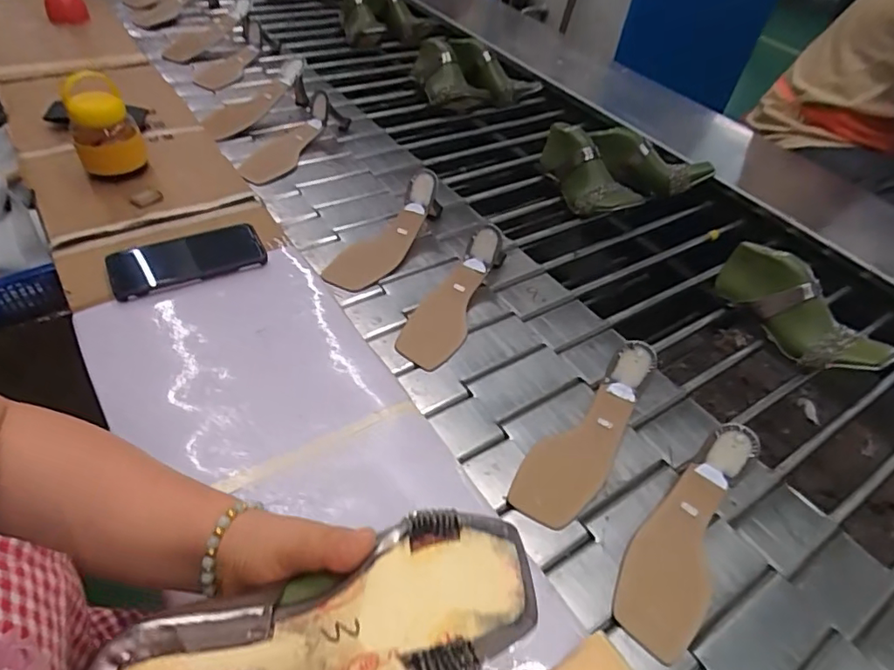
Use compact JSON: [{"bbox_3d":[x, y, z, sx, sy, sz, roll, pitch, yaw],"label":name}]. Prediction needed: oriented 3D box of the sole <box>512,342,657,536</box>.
[{"bbox_3d":[0.145,0.099,0.556,0.069,0.039,0.213,32,69,24],"label":"sole"}]

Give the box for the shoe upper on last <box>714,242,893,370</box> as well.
[{"bbox_3d":[0.453,-0.033,0.704,0.070,0.083,0.220,-19,55,-26],"label":"shoe upper on last"}]

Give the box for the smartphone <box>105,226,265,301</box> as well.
[{"bbox_3d":[-0.302,-0.086,0.636,0.165,0.011,0.076,-18,60,-16],"label":"smartphone"}]

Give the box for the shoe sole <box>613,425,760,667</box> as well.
[{"bbox_3d":[0.221,0.180,0.502,0.071,0.041,0.216,27,71,19],"label":"shoe sole"}]

